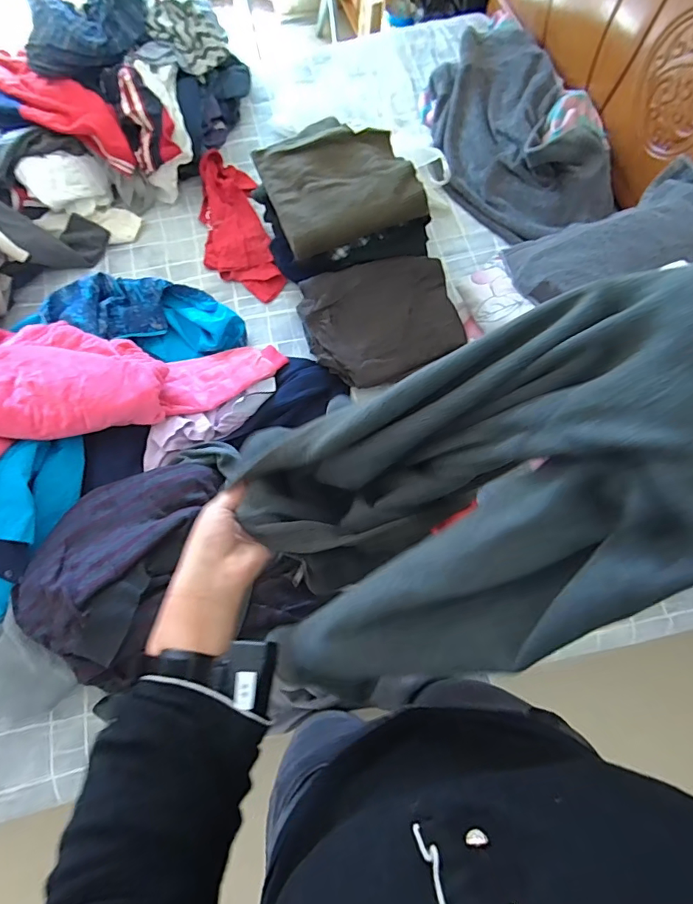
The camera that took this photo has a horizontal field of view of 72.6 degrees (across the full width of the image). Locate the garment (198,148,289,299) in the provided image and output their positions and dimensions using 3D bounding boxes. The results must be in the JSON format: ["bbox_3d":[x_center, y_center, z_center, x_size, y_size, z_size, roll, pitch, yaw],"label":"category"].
[{"bbox_3d":[-0.277,-0.553,1.153,0.166,0.077,0.411,-15,70,-7],"label":"garment"}]

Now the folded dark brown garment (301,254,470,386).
[{"bbox_3d":[0.088,-0.290,1.033,0.343,0.069,0.267,-21,71,-9],"label":"folded dark brown garment"}]

